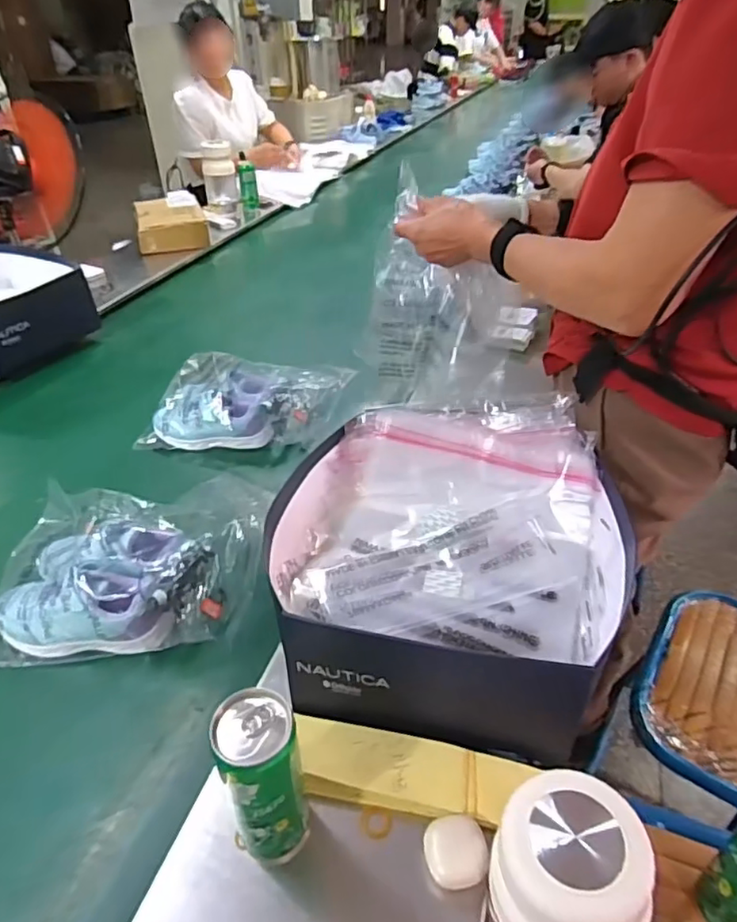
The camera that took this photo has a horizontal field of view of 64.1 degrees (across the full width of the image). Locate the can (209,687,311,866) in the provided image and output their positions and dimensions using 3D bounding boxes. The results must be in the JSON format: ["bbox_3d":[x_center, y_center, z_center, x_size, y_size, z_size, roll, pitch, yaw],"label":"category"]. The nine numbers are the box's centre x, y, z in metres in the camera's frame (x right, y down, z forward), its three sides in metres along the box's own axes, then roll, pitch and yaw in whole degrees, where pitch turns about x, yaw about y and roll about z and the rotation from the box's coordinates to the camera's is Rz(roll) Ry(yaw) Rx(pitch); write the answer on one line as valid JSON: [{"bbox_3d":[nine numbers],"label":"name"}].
[{"bbox_3d":[-0.074,0.239,0.435,0.053,0.168,0.054,-1,38,1],"label":"can"}]

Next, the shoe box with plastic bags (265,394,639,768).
[{"bbox_3d":[0.078,0.094,0.615,0.347,0.121,0.346,7,39,11],"label":"shoe box with plastic bags"}]

